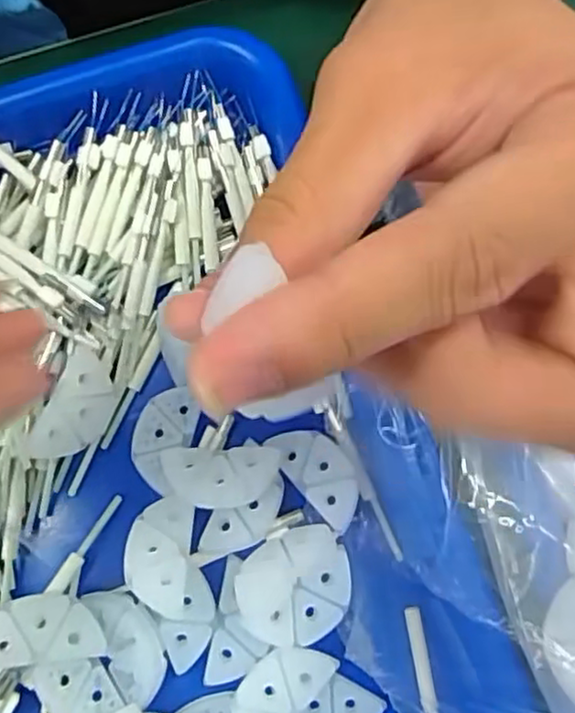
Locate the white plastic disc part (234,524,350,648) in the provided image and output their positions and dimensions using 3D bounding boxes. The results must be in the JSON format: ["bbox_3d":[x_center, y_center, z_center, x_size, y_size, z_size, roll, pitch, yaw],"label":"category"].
[{"bbox_3d":[0.002,0.075,0.219,0.038,0.007,0.032,-24,80,-3],"label":"white plastic disc part"}]

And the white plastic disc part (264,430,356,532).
[{"bbox_3d":[0.011,0.038,0.229,0.020,0.008,0.037,-41,81,-6],"label":"white plastic disc part"}]

